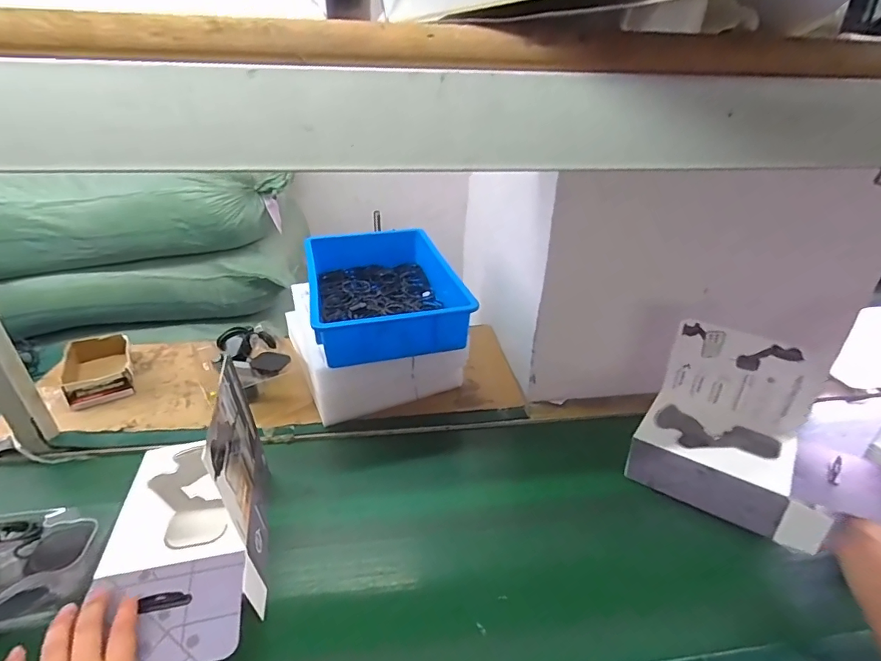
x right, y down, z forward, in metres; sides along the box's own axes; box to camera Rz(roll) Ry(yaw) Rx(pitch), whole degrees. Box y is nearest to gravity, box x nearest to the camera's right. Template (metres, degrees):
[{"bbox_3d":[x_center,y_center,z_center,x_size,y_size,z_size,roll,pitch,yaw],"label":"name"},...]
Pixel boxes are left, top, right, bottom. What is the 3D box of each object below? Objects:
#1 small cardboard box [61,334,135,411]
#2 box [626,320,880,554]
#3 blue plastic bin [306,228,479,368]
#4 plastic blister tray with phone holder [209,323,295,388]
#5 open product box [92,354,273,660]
[{"bbox_3d":[-0.671,0.080,0.866,0.121,0.047,0.201,-16,34,-30],"label":"small cardboard box"},{"bbox_3d":[0.455,0.149,0.649,0.273,0.216,0.161,23,38,31],"label":"box"},{"bbox_3d":[-0.119,-0.090,0.884,0.259,0.084,0.422,-6,30,-15],"label":"blue plastic bin"},{"bbox_3d":[-0.350,0.043,0.835,0.125,0.039,0.171,-19,35,-33],"label":"plastic blister tray with phone holder"},{"bbox_3d":[-0.302,0.206,0.508,0.154,0.198,0.285,-8,33,-15],"label":"open product box"}]

